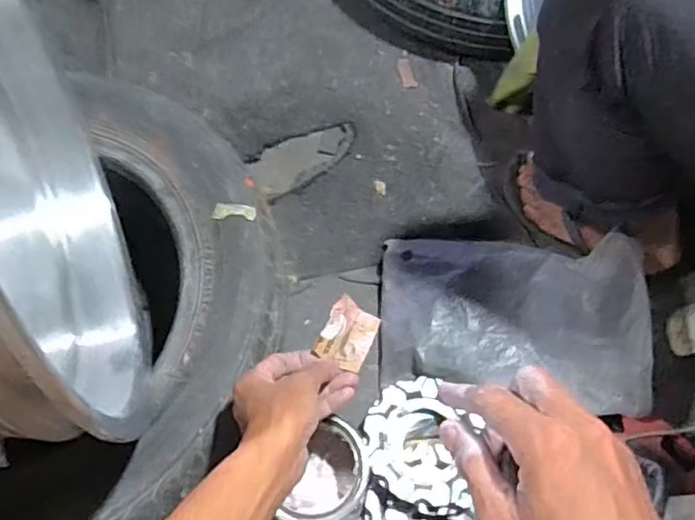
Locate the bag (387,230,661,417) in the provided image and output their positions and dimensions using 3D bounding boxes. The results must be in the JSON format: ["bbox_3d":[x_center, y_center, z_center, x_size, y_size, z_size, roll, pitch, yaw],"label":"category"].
[{"bbox_3d":[0.178,0.061,0.685,0.303,0.045,0.216,1,61,21],"label":"bag"}]

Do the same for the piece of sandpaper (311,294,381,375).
[{"bbox_3d":[0.002,0.069,0.553,0.045,0.026,0.063,21,64,8],"label":"piece of sandpaper"}]

